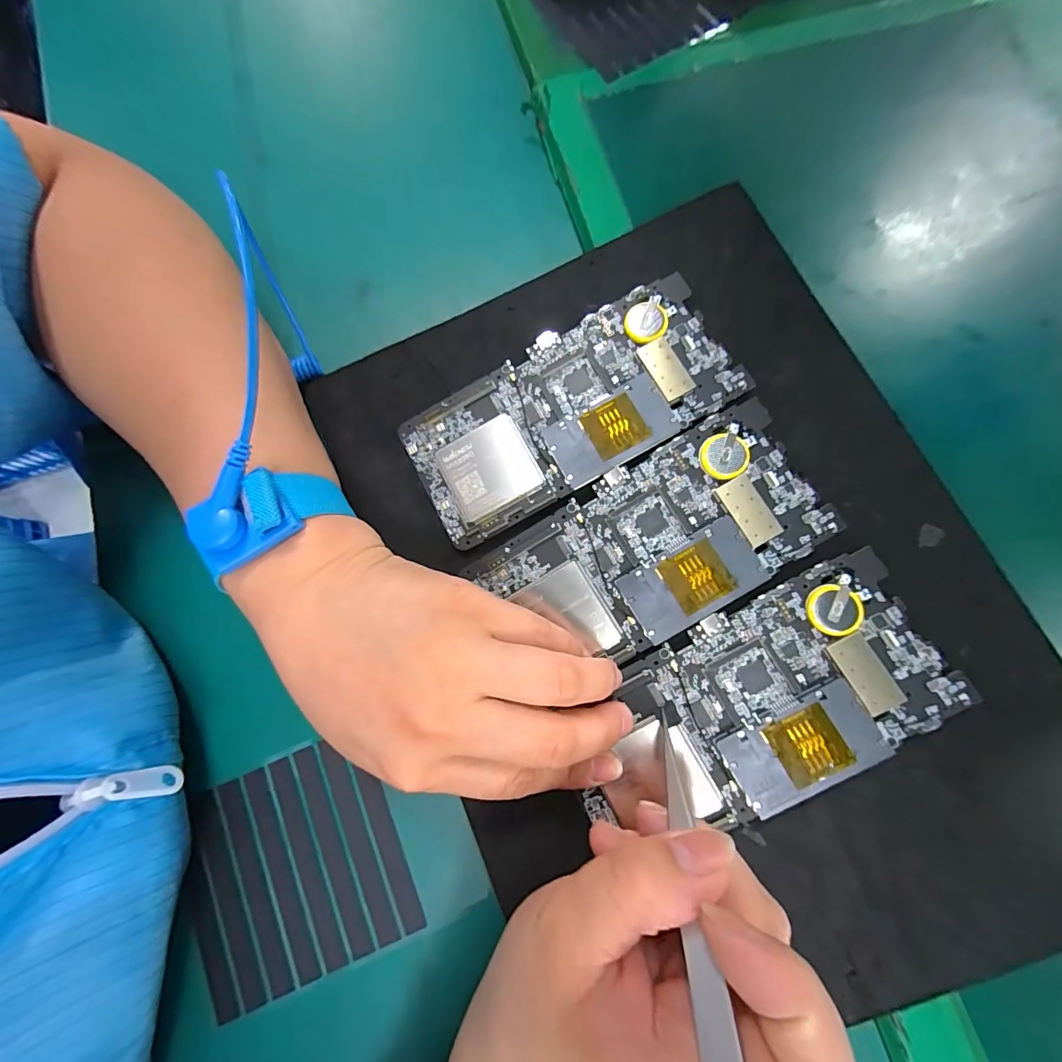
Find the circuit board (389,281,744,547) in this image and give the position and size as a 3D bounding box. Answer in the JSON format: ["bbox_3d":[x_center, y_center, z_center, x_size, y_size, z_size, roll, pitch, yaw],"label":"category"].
[{"bbox_3d":[0.016,-0.056,0.215,0.152,0.004,0.071,-28,79,4],"label":"circuit board"}]

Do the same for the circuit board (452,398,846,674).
[{"bbox_3d":[0.053,0.007,0.200,0.141,0.005,0.073,-32,81,5],"label":"circuit board"}]

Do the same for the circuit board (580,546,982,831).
[{"bbox_3d":[0.090,0.073,0.185,0.145,0.005,0.071,-31,75,5],"label":"circuit board"}]

